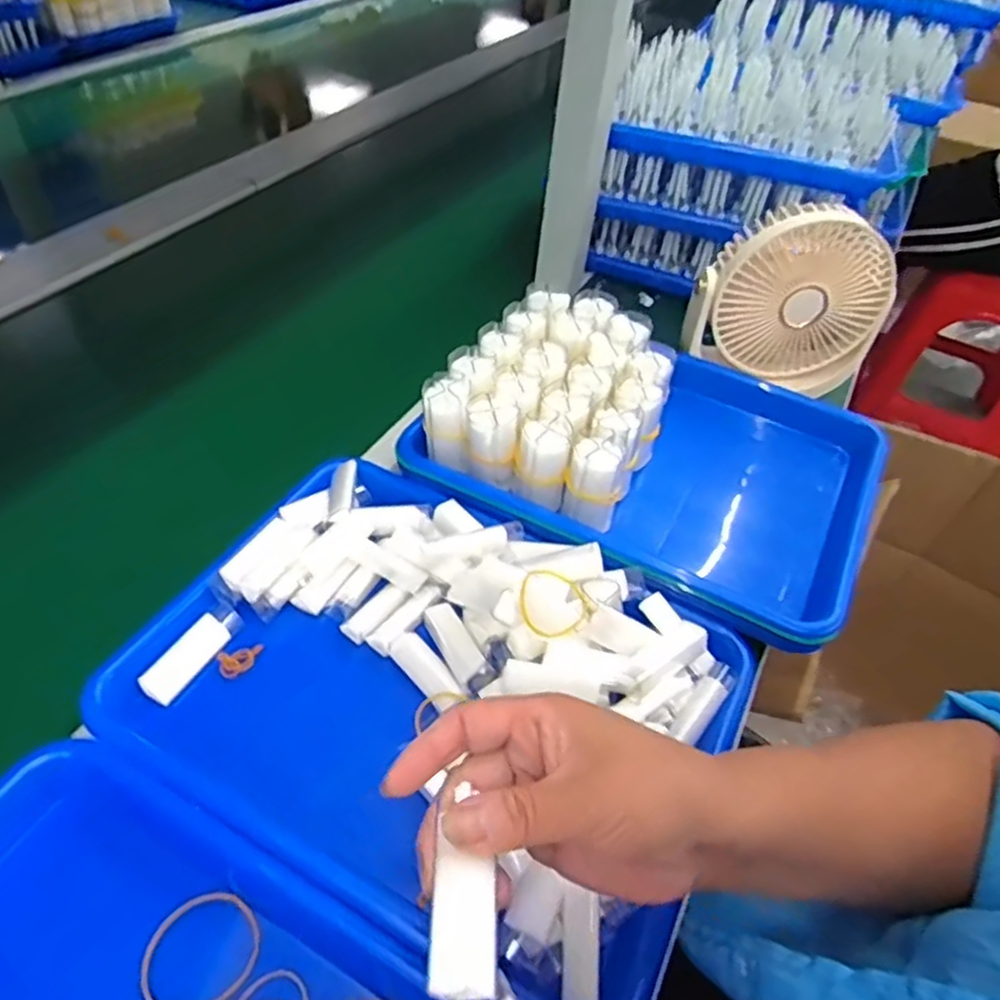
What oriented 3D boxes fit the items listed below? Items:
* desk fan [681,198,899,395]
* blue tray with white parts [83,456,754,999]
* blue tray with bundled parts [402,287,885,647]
[{"bbox_3d":[0.249,-0.170,0.605,0.160,0.155,0.047,5,47,-1],"label":"desk fan"},{"bbox_3d":[-0.036,0.101,0.416,0.324,0.053,0.249,24,49,16],"label":"blue tray with white parts"},{"bbox_3d":[0.124,-0.050,0.546,0.316,0.083,0.254,27,50,18],"label":"blue tray with bundled parts"}]

